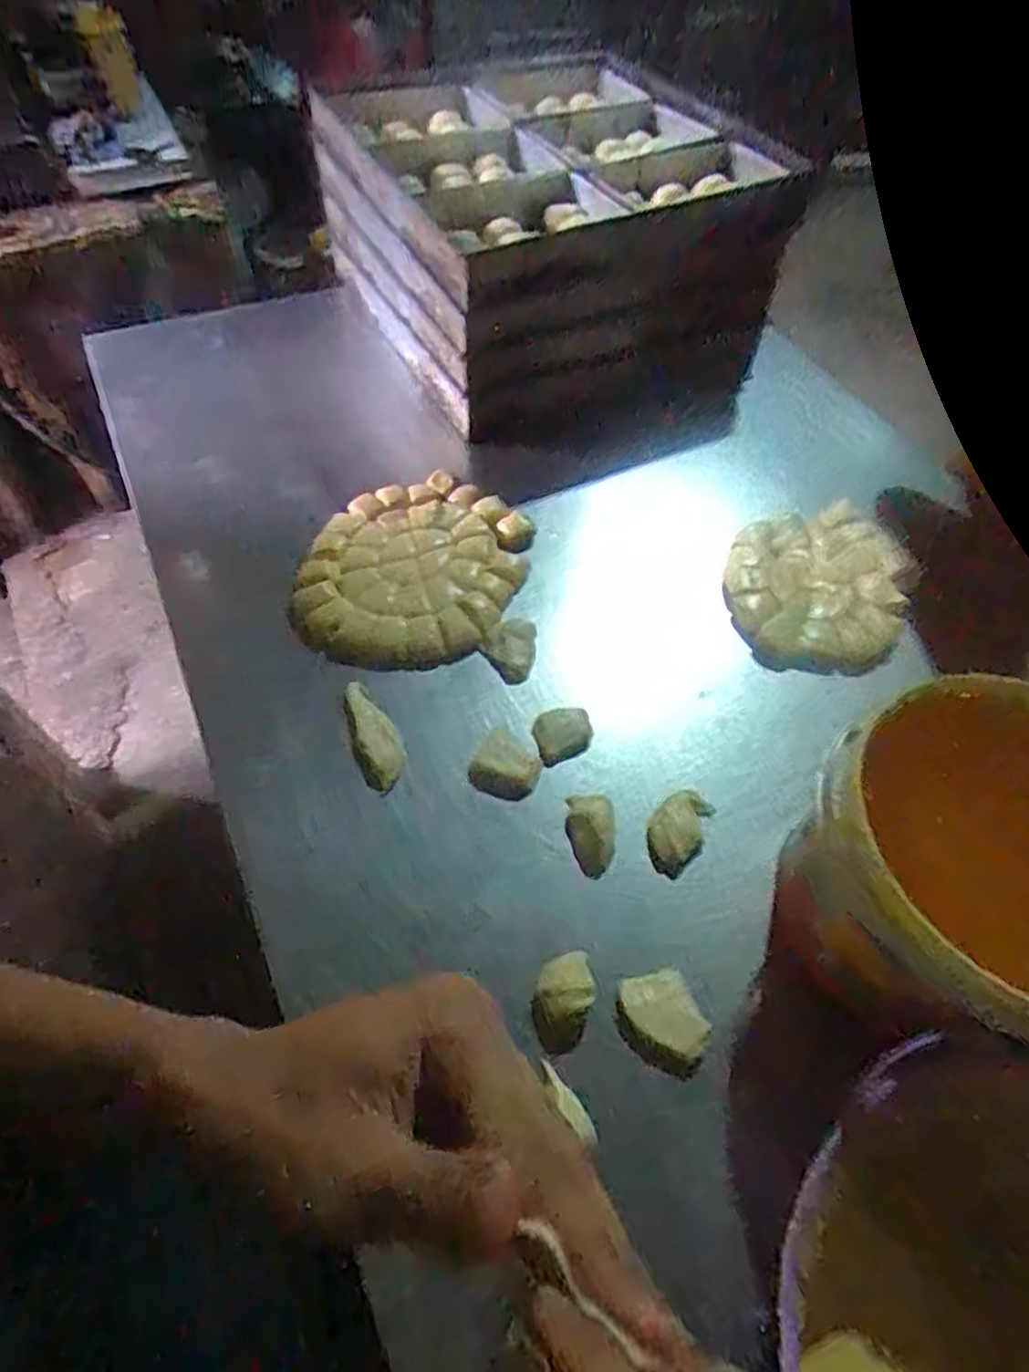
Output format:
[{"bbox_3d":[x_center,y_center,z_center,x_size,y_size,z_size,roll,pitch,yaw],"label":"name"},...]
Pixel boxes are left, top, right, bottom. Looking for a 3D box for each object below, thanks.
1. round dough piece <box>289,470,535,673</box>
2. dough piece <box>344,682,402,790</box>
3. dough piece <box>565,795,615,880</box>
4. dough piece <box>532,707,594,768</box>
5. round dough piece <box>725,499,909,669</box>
[{"bbox_3d":[-0.100,-0.114,0.708,0.203,0.024,0.244,12,56,6],"label":"round dough piece"},{"bbox_3d":[-0.121,0.040,0.604,0.038,0.015,0.099,-18,71,-16],"label":"dough piece"},{"bbox_3d":[0.062,0.121,0.572,0.037,0.018,0.062,1,55,-2],"label":"dough piece"},{"bbox_3d":[0.042,0.040,0.617,0.049,0.016,0.045,-17,58,-16],"label":"dough piece"},{"bbox_3d":[0.308,-0.107,0.736,0.167,0.030,0.217,12,56,5],"label":"round dough piece"}]

